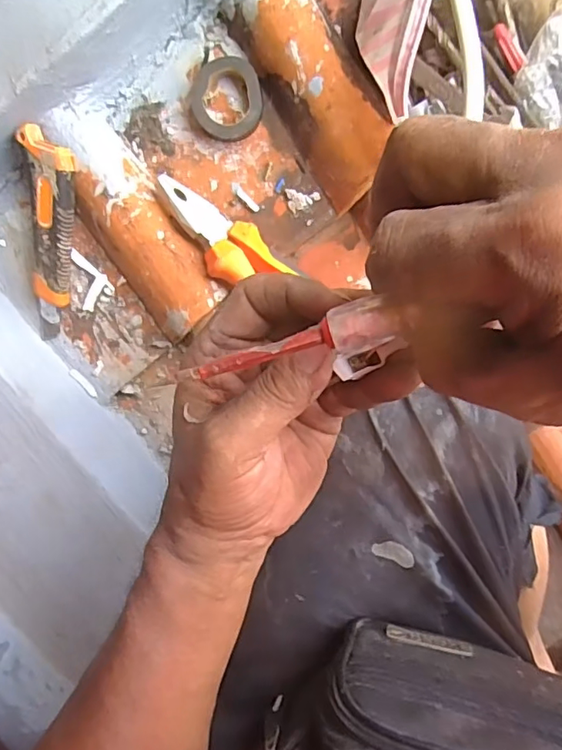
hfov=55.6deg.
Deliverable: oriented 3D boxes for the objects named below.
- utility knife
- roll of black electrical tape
[{"bbox_3d":[-0.184,-0.106,0.427,0.036,0.017,0.163,14,117,7],"label":"utility knife"},{"bbox_3d":[-0.041,-0.213,0.416,0.052,0.021,0.056,0,93,8],"label":"roll of black electrical tape"}]

